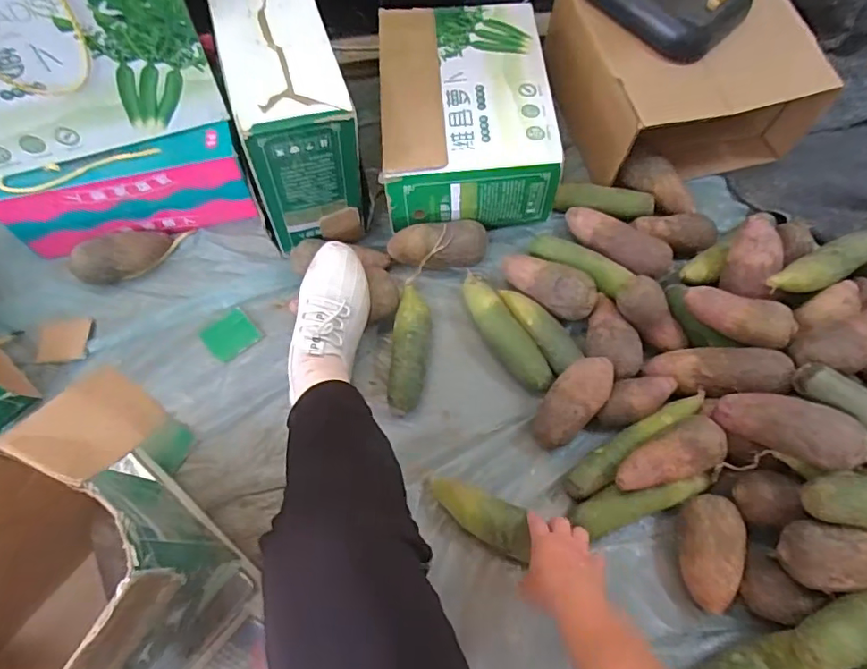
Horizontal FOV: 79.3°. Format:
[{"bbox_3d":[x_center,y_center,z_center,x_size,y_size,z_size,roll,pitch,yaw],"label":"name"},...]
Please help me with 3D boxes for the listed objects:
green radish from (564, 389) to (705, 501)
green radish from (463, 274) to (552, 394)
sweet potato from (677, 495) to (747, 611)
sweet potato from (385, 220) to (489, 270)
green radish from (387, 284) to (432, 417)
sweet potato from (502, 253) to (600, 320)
[{"bbox_3d":[0.273,0.139,0.698,0.224,0.053,0.039,-33,72,-15],"label":"green radish"},{"bbox_3d":[0.100,-0.005,0.771,0.052,0.047,0.211,-32,71,-15],"label":"green radish"},{"bbox_3d":[0.344,0.271,0.653,0.066,0.065,0.128,13,67,4],"label":"sweet potato"},{"bbox_3d":[0.007,-0.133,0.809,0.146,0.067,0.063,-3,67,-4],"label":"sweet potato"},{"bbox_3d":[-0.032,0.018,0.752,0.054,0.048,0.190,4,66,0],"label":"green radish"},{"bbox_3d":[0.172,-0.082,0.778,0.149,0.058,0.076,29,68,10],"label":"sweet potato"}]

